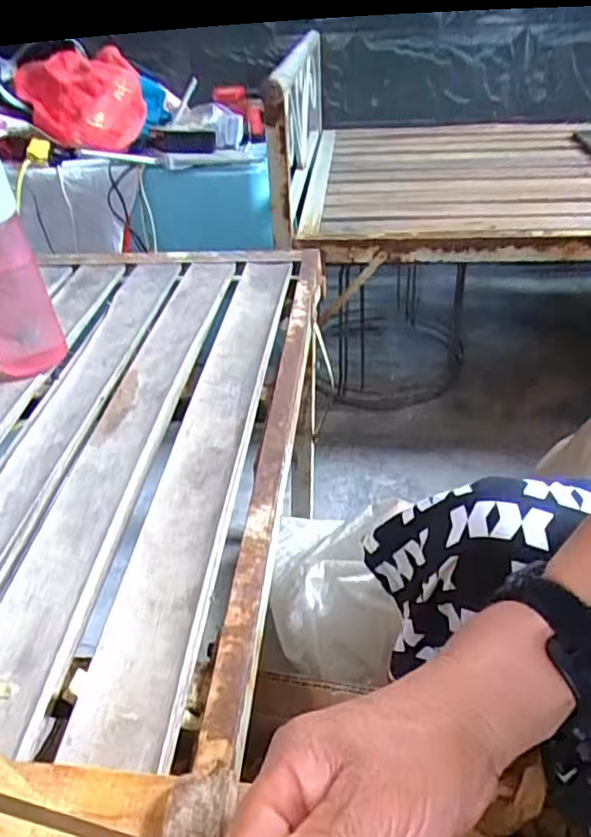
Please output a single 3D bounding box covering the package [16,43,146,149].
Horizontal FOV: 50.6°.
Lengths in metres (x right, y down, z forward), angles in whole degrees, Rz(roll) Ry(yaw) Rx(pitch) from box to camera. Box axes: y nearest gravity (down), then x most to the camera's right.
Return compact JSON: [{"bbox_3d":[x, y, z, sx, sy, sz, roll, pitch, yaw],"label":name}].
[{"bbox_3d":[-0.397,-0.595,1.173,0.215,0.149,0.117,-14,39,-13],"label":"package"}]

